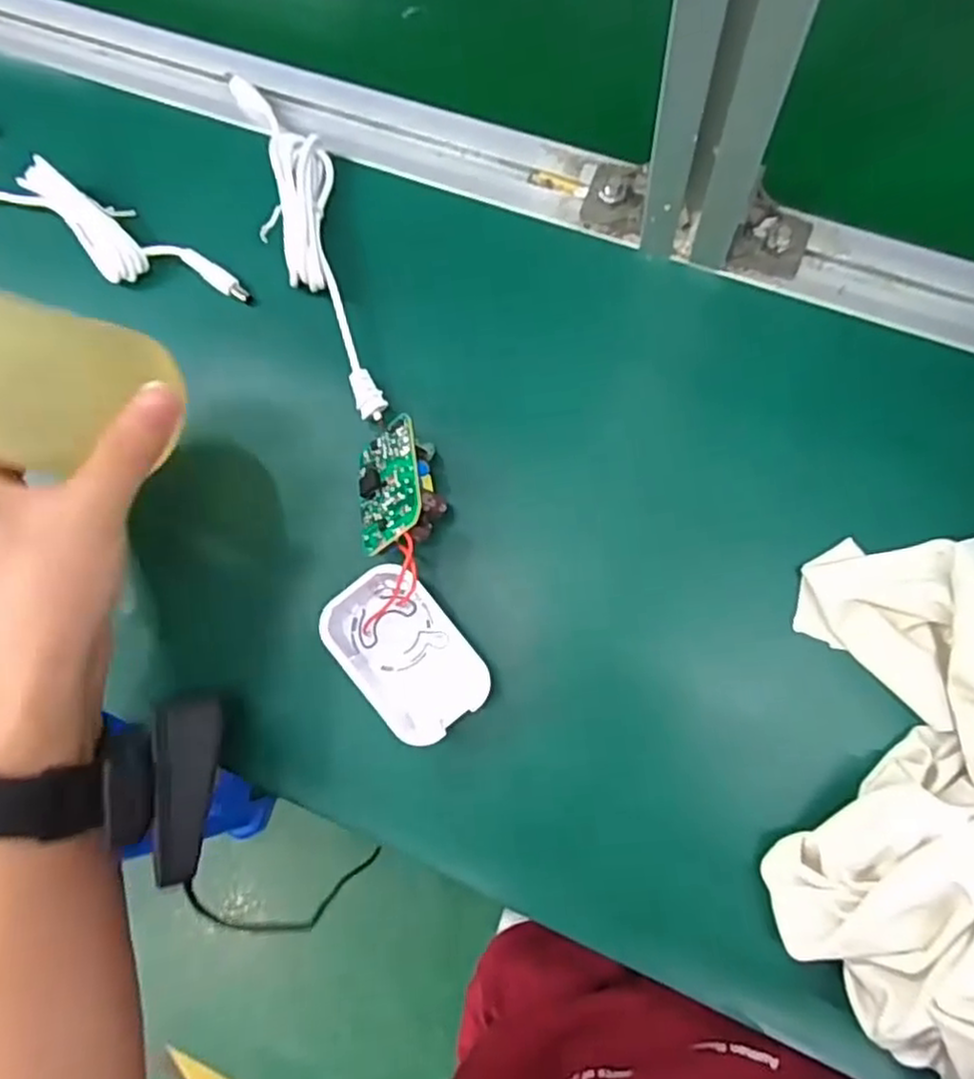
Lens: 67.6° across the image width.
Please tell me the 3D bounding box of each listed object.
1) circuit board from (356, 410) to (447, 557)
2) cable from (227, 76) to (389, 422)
[{"bbox_3d":[-0.037,-0.022,0.325,0.035,0.023,0.058,-26,56,34],"label":"circuit board"},{"bbox_3d":[-0.089,-0.149,0.358,0.039,0.023,0.198,-17,84,5],"label":"cable"}]

